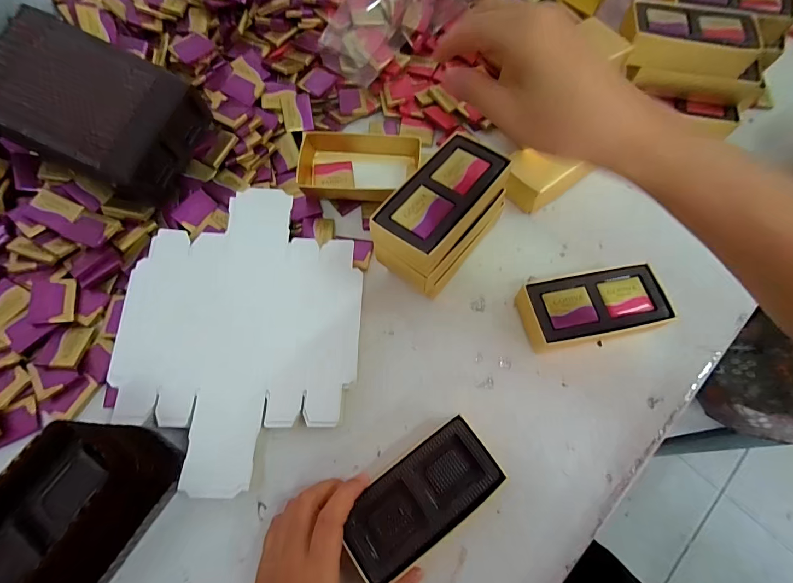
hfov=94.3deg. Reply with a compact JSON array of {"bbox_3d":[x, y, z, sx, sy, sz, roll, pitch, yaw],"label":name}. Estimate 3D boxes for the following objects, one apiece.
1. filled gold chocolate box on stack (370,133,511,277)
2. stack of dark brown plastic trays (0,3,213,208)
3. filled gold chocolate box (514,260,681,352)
[{"bbox_3d":[0.038,-0.071,0.293,0.062,0.031,0.113,38,72,16],"label":"filled gold chocolate box on stack"},{"bbox_3d":[-0.282,-0.164,0.337,0.169,0.065,0.119,22,72,6],"label":"stack of dark brown plastic trays"},{"bbox_3d":[0.168,0.014,0.320,0.116,0.032,0.055,-10,66,-3],"label":"filled gold chocolate box"}]

